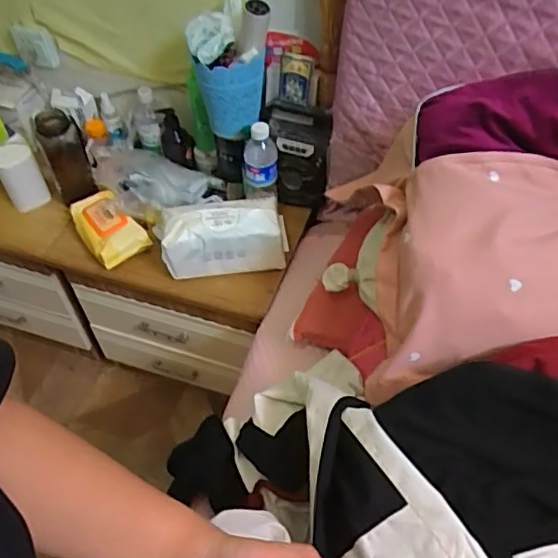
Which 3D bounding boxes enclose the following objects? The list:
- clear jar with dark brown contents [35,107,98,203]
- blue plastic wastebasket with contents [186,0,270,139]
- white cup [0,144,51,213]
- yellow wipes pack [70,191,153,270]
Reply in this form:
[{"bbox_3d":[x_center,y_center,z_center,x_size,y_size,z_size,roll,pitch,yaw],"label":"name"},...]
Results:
[{"bbox_3d":[-0.433,-0.247,1.164,0.083,0.167,0.096,-21,53,-15],"label":"clear jar with dark brown contents"},{"bbox_3d":[-0.091,-0.394,1.064,0.139,0.228,0.138,-9,51,-5],"label":"blue plastic wastebasket with contents"},{"bbox_3d":[-0.543,-0.209,1.203,0.080,0.127,0.086,-1,51,1],"label":"white cup"},{"bbox_3d":[-0.346,-0.104,1.145,0.104,0.062,0.177,-32,57,-22],"label":"yellow wipes pack"}]

